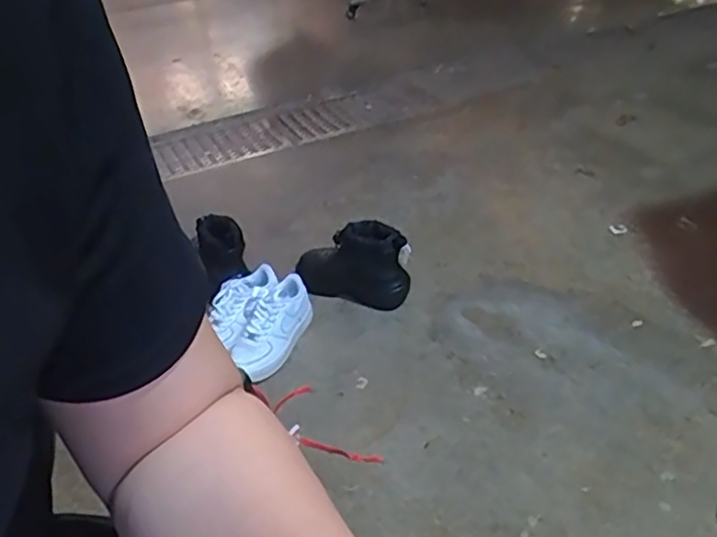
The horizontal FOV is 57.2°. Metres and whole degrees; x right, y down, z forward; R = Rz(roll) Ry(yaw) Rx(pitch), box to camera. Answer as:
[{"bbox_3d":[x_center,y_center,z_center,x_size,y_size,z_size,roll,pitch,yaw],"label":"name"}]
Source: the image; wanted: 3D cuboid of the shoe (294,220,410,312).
[{"bbox_3d":[-0.012,-0.010,1.451,0.251,0.181,0.086,8,37,18],"label":"shoe"}]

